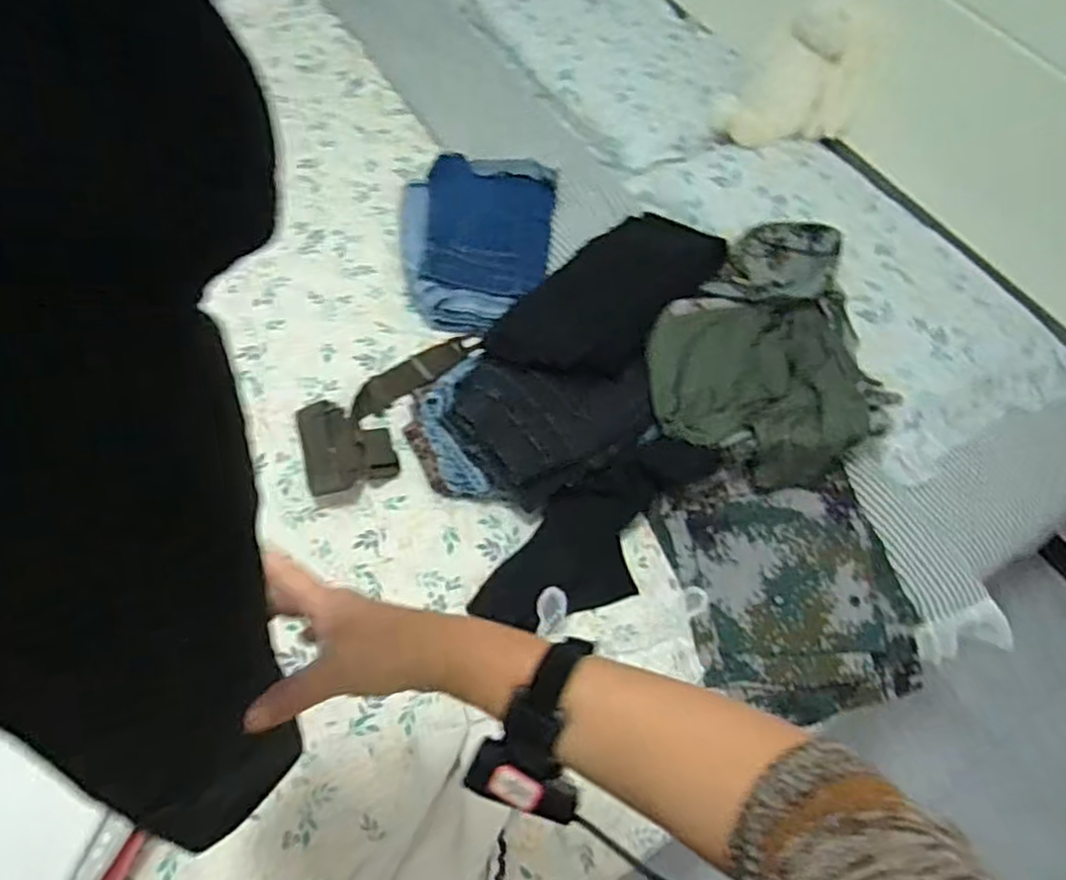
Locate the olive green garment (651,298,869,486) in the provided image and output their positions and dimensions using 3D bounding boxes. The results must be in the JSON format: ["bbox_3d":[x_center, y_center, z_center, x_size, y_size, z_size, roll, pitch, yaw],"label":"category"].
[{"bbox_3d":[0.351,-0.077,1.076,0.341,0.068,0.286,-13,62,-13],"label":"olive green garment"}]

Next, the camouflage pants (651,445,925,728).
[{"bbox_3d":[0.352,0.196,0.994,0.288,0.050,0.349,-8,61,-10],"label":"camouflage pants"}]

